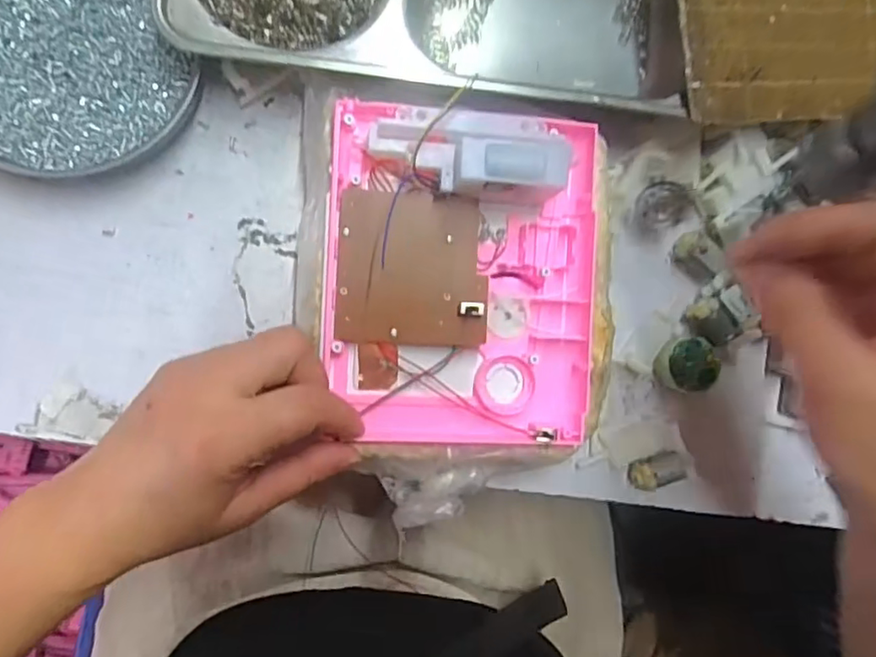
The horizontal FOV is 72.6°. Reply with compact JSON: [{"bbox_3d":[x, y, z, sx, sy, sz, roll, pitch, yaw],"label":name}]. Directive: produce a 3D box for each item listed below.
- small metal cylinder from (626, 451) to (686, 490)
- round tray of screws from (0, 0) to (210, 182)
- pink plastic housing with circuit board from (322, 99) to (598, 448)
[{"bbox_3d":[0.127,0.081,0.343,0.030,0.018,0.017,-14,93,-8],"label":"small metal cylinder"},{"bbox_3d":[-0.191,-0.140,0.294,0.124,0.022,0.128,0,91,-9],"label":"round tray of screws"},{"bbox_3d":[0.014,-0.023,0.287,0.132,0.042,0.160,2,91,-9],"label":"pink plastic housing with circuit board"}]

